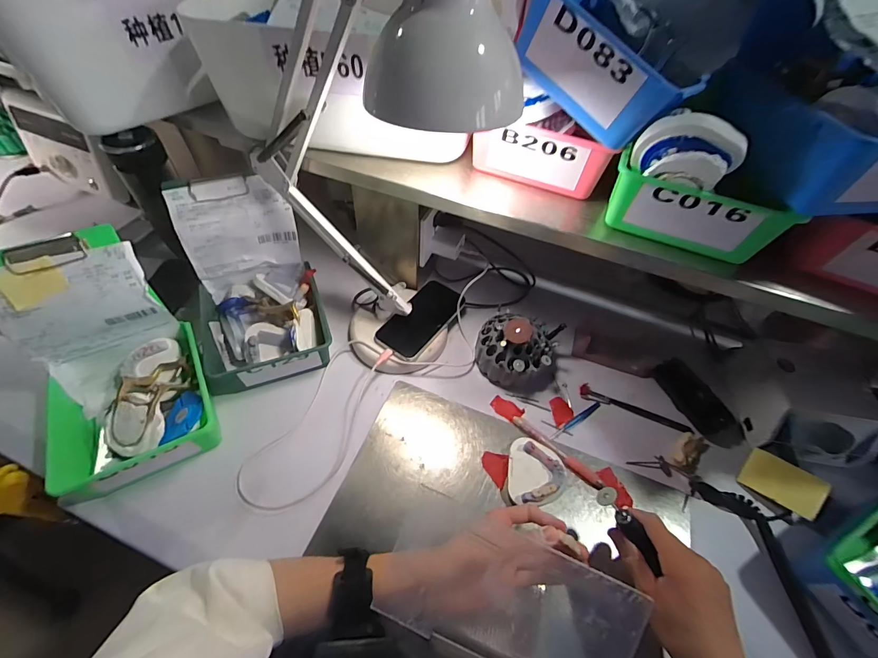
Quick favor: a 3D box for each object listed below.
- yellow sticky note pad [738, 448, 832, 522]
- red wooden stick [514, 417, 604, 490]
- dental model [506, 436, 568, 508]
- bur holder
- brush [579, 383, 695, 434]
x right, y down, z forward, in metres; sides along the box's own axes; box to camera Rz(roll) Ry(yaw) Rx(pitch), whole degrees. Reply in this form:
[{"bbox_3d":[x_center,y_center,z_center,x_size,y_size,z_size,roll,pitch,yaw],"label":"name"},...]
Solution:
[{"bbox_3d":[0.466,0.208,0.506,0.087,0.009,0.055,30,84,24],"label":"yellow sticky note pad"},{"bbox_3d":[0.156,0.162,0.497,0.132,0.012,0.018,37,59,20],"label":"red wooden stick"},{"bbox_3d":[0.120,0.178,0.466,0.065,0.036,0.079,10,54,3],"label":"dental model"},{"bbox_3d":[0.117,0.026,0.536,0.118,0.104,0.094,23,56,12],"label":"bur holder"},{"bbox_3d":[0.291,0.118,0.554,0.164,0.015,0.021,18,55,9],"label":"brush"}]

